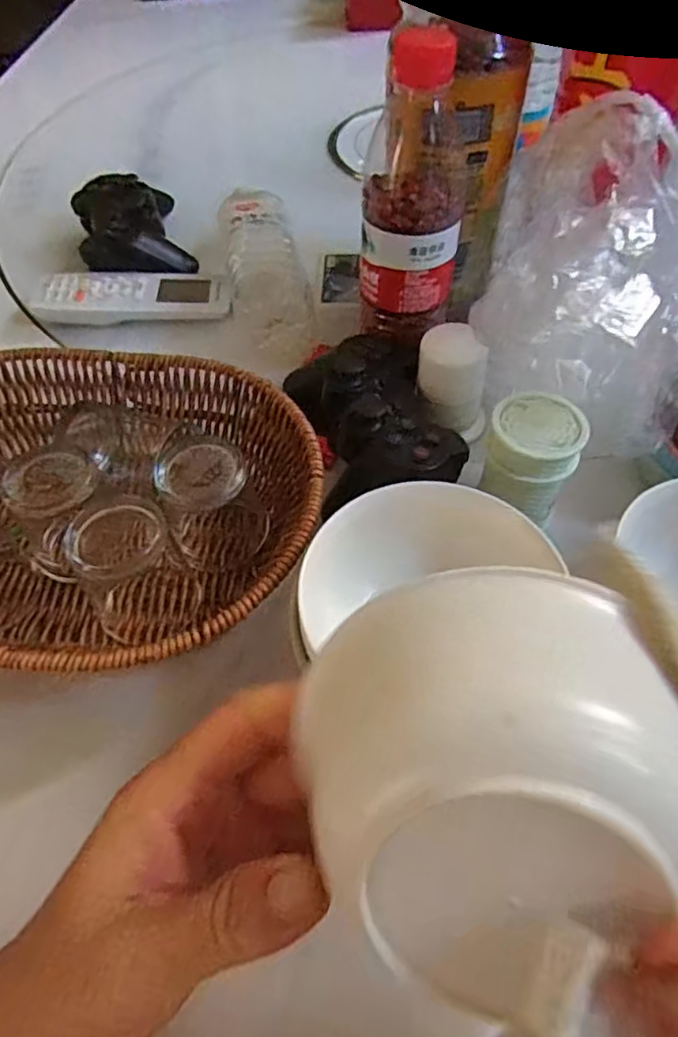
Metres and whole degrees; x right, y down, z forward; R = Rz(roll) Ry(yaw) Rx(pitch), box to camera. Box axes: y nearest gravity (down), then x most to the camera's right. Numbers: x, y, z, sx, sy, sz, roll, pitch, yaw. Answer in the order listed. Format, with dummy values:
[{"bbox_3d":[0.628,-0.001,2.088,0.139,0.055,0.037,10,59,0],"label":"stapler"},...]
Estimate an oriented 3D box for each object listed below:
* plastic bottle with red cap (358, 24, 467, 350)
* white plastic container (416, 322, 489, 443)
[{"bbox_3d":[0.043,-0.194,0.371,0.064,0.155,0.052,2,53,3],"label":"plastic bottle with red cap"},{"bbox_3d":[0.074,-0.088,0.394,0.047,0.058,0.045,6,53,6],"label":"white plastic container"}]

